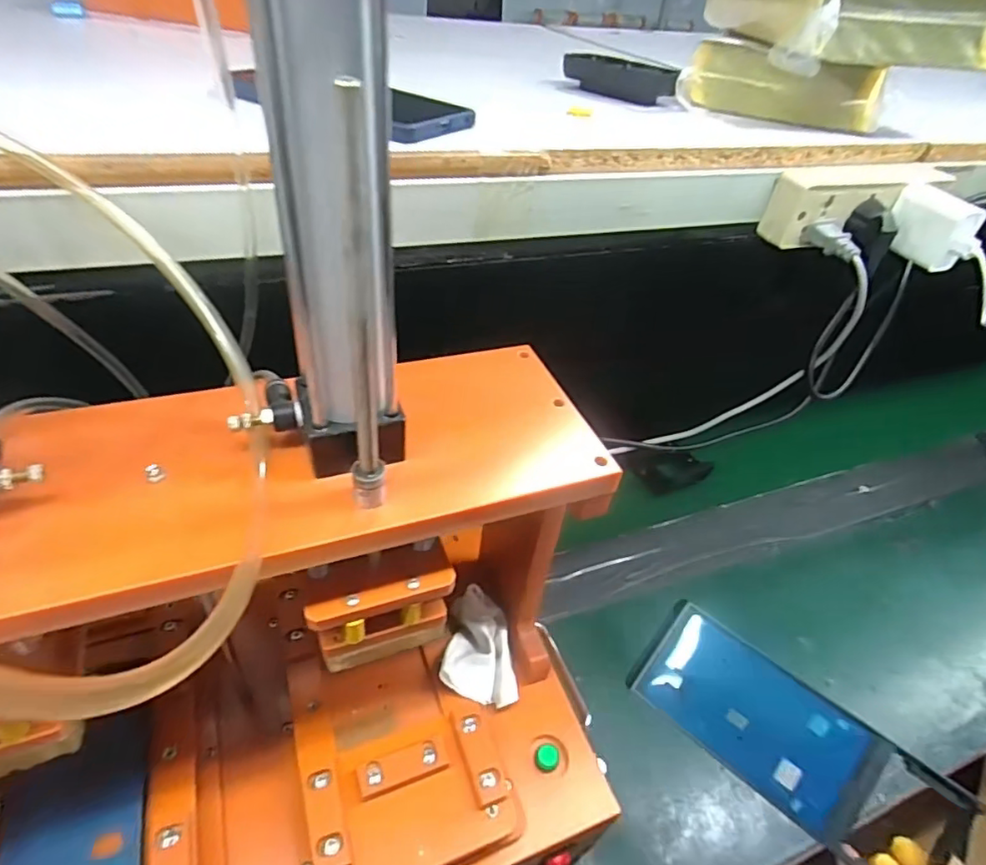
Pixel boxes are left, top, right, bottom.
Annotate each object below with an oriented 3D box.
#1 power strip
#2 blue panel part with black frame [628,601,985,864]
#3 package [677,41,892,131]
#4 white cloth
[{"bbox_3d":[0.300,-0.189,0.472,0.173,0.048,0.034,-14,44,-22],"label":"power strip"},{"bbox_3d":[0.190,0.197,0.372,0.192,0.015,0.077,33,80,28],"label":"blue panel part with black frame"},{"bbox_3d":[0.251,-0.297,0.502,0.162,0.054,0.065,23,43,19],"label":"package"},{"bbox_3d":[-0.011,0.162,0.433,0.057,0.037,0.080,0,41,-8],"label":"white cloth"}]

